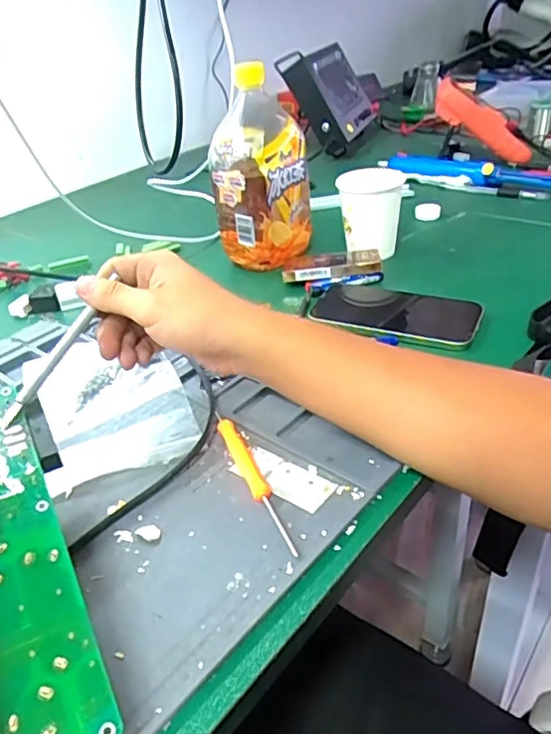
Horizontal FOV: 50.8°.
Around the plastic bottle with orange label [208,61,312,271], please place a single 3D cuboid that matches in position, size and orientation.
[{"bbox_3d":[-0.018,-0.213,0.624,0.102,0.191,0.102,-5,34,1],"label":"plastic bottle with orange label"}]

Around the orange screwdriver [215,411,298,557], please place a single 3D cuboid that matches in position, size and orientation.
[{"bbox_3d":[-0.014,0.070,0.376,0.012,0.008,0.132,-17,35,-15],"label":"orange screwdriver"}]

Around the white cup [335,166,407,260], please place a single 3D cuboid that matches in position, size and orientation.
[{"bbox_3d":[0.103,-0.166,0.628,0.066,0.089,0.064,0,34,9],"label":"white cup"}]

